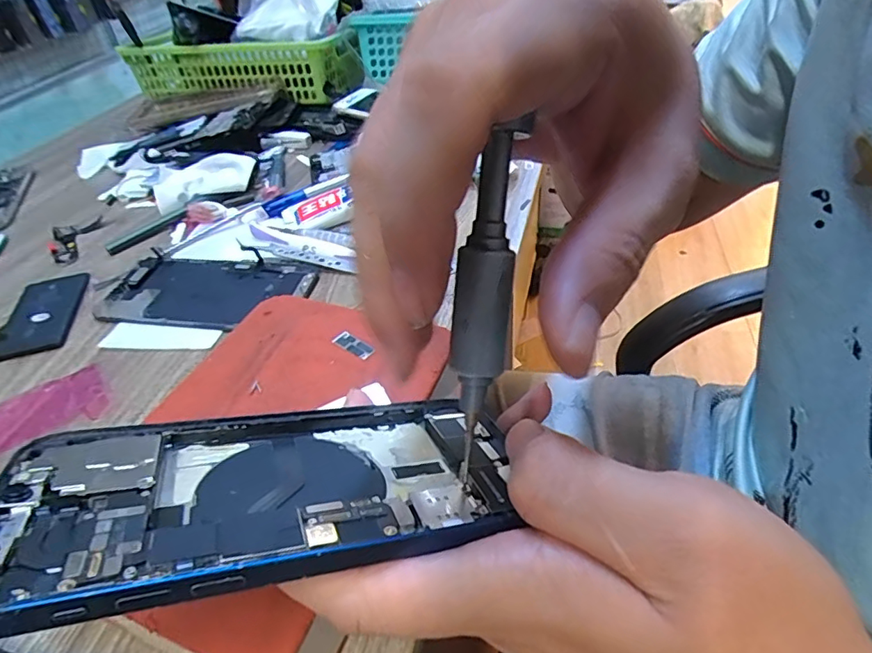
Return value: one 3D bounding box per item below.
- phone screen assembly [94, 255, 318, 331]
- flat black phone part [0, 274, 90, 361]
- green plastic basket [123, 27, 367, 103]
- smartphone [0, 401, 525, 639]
[{"bbox_3d":[-0.161,-0.025,0.365,0.147,0.006,0.067,3,41,11],"label":"phone screen assembly"},{"bbox_3d":[-0.276,-0.010,0.367,0.051,0.005,0.087,-16,41,-11],"label":"flat black phone part"},{"bbox_3d":[-0.251,-0.334,0.677,0.312,0.071,0.092,10,43,18],"label":"green plastic basket"},{"bbox_3d":[-0.045,0.046,0.152,0.141,0.006,0.072,-2,19,-23],"label":"smartphone"}]

